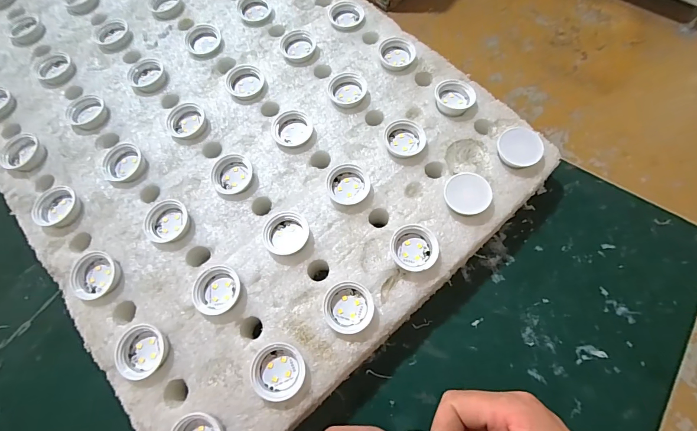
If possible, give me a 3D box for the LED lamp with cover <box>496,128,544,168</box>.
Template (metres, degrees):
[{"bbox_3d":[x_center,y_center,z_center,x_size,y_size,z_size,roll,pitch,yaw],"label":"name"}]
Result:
[{"bbox_3d":[0.137,-0.054,0.292,0.034,0.014,0.031,0,67,1],"label":"LED lamp with cover"}]

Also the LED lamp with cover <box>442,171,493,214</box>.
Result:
[{"bbox_3d":[0.091,-0.016,0.278,0.034,0.012,0.030,41,74,16],"label":"LED lamp with cover"}]

